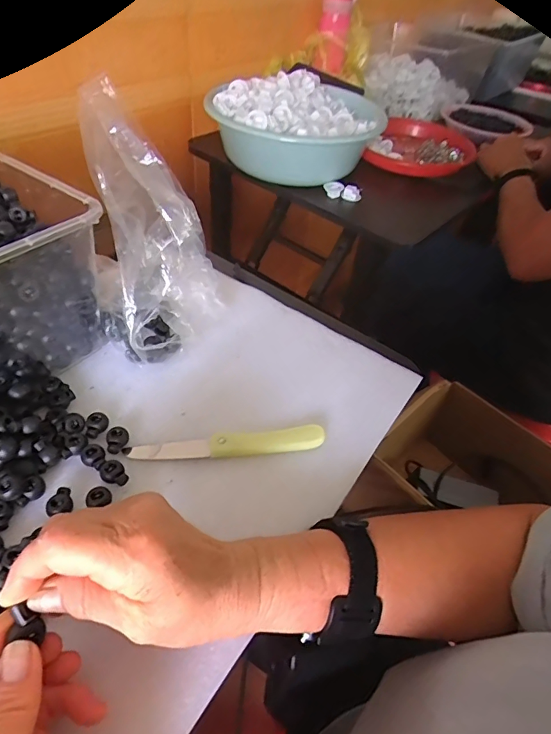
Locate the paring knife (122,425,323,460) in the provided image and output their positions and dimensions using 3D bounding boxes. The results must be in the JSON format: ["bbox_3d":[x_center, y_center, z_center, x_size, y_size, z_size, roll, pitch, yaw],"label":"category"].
[{"bbox_3d":[-0.040,0.064,0.371,0.163,0.011,0.021,-2,47,-9],"label":"paring knife"}]

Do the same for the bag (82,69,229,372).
[{"bbox_3d":[-0.126,-0.124,0.407,0.111,0.226,0.117,14,41,38],"label":"bag"}]

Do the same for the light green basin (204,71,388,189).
[{"bbox_3d":[0.042,-0.405,0.756,0.235,0.126,0.241,4,46,-4],"label":"light green basin"}]

